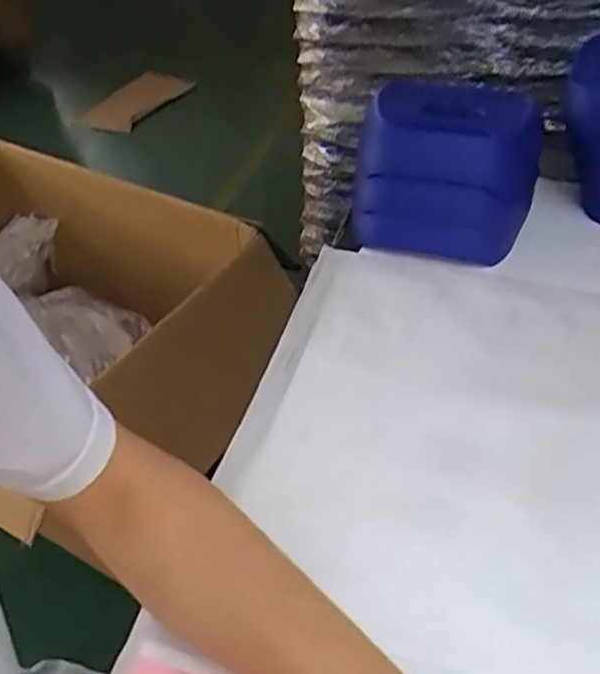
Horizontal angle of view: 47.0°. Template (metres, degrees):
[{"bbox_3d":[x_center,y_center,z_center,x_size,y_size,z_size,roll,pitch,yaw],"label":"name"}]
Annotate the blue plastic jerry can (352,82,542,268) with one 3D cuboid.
[{"bbox_3d":[0.129,-0.149,0.618,0.146,0.115,0.142,8,43,10],"label":"blue plastic jerry can"}]

